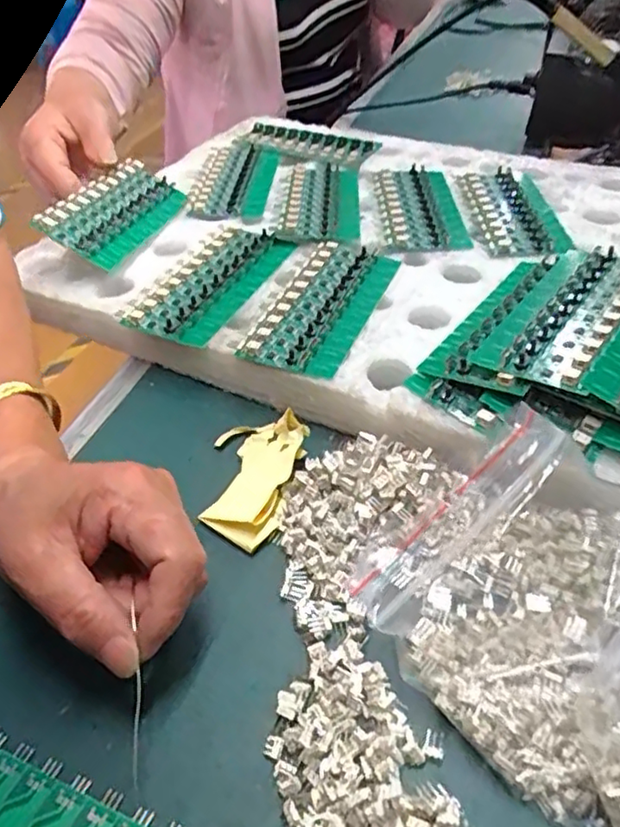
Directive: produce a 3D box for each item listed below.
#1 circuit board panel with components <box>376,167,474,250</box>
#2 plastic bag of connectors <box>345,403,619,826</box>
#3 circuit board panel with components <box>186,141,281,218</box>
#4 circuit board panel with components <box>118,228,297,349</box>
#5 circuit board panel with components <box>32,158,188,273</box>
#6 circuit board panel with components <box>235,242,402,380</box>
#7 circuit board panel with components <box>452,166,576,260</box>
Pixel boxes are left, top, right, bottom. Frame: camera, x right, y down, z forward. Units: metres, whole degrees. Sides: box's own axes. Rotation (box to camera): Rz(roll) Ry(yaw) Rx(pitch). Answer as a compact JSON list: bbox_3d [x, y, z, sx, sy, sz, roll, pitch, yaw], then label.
[{"bbox_3d":[0.087,-0.168,0.500,0.061,0.007,0.135,-2,43,2],"label":"circuit board panel with components"},{"bbox_3d":[0.104,0.074,0.259,0.135,0.043,0.145,-36,52,-29],"label":"plastic bag of connectors"},{"bbox_3d":[-0.066,-0.210,0.557,0.064,0.010,0.140,1,43,6],"label":"circuit board panel with components"},{"bbox_3d":[-0.066,-0.092,0.430,0.062,0.006,0.132,15,46,20],"label":"circuit board panel with components"},{"bbox_3d":[-0.147,-0.155,0.475,0.059,0.008,0.128,35,44,-9],"label":"circuit board panel with components"},{"bbox_3d":[0.012,-0.074,0.407,0.059,0.008,0.140,15,46,19],"label":"circuit board panel with components"},{"bbox_3d":[0.159,-0.160,0.489,0.062,0.009,0.157,-2,43,2],"label":"circuit board panel with components"}]

